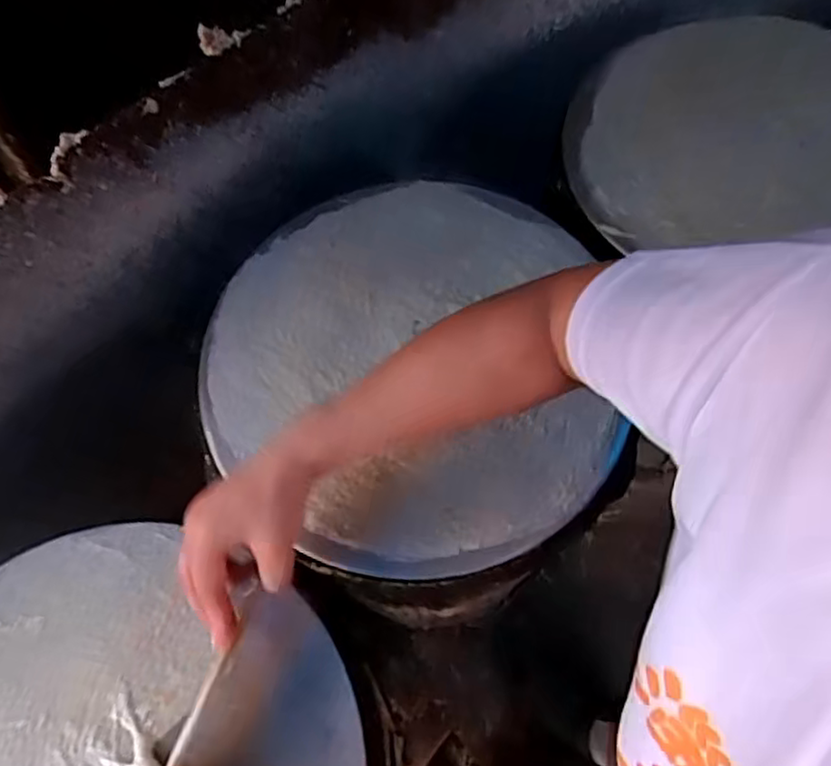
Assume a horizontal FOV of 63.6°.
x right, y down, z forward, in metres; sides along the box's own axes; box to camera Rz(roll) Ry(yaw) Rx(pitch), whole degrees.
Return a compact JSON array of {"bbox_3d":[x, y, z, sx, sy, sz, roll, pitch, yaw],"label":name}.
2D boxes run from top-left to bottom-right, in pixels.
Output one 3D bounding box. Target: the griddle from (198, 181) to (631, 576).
[{"bbox_3d":[-0.014,-0.022,0.582,0.335,0.026,0.353,-1,64,1],"label":"griddle"}]

